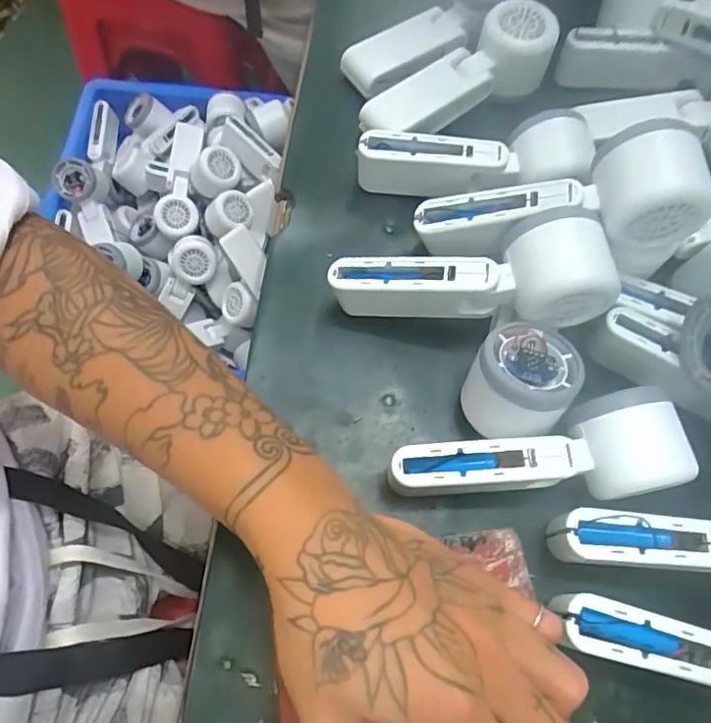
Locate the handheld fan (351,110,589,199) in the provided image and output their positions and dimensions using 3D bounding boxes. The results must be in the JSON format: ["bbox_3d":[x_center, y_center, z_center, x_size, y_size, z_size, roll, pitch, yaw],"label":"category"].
[{"bbox_3d":[0.081,-0.141,0.388,0.159,0.051,0.046,-2,68,-4],"label":"handheld fan"}]

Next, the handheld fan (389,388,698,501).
[{"bbox_3d":[0.100,0.059,0.311,0.159,0.055,0.056,-9,68,-9],"label":"handheld fan"}]

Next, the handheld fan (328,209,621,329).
[{"bbox_3d":[0.070,-0.051,0.336,0.167,0.050,0.055,-3,67,13],"label":"handheld fan"}]

